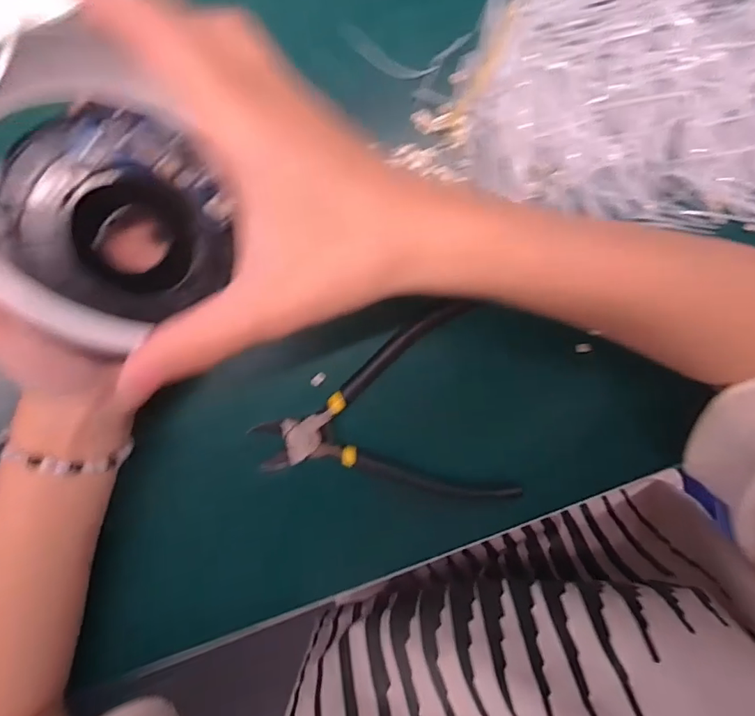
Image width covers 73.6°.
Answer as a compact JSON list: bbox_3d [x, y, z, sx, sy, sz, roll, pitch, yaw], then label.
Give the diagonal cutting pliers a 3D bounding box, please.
[{"bbox_3d":[0.002,0.035,0.284,0.133,0.013,0.112,-10,98,0],"label":"diagonal cutting pliers"}]

